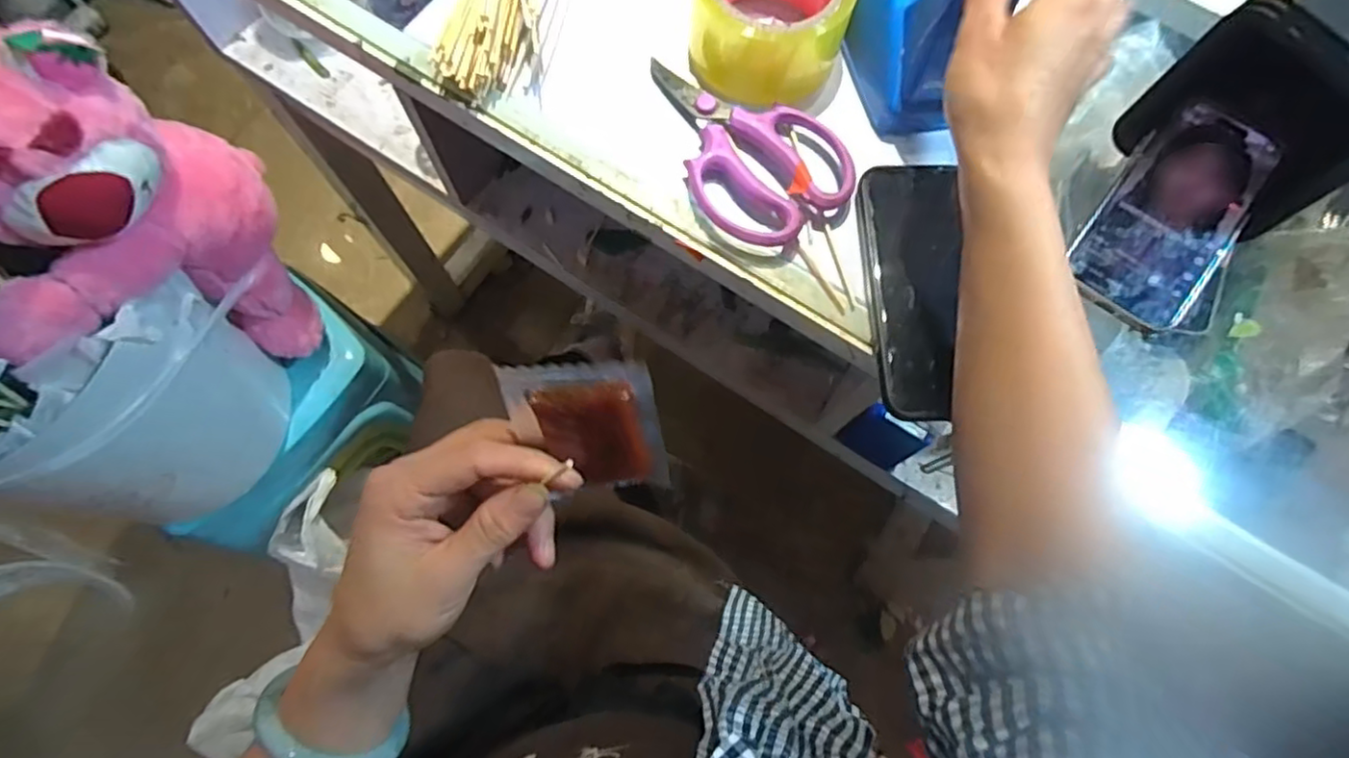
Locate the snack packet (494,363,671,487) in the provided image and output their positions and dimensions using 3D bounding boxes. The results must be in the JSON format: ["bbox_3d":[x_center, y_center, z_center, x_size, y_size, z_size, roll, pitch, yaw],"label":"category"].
[{"bbox_3d":[-0.035,0.021,0.265,0.060,0.067,0.005,-3,40,4],"label":"snack packet"}]

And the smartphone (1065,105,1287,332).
[{"bbox_3d":[0.299,-0.100,0.391,0.071,0.005,0.144,36,84,10],"label":"smartphone"}]

